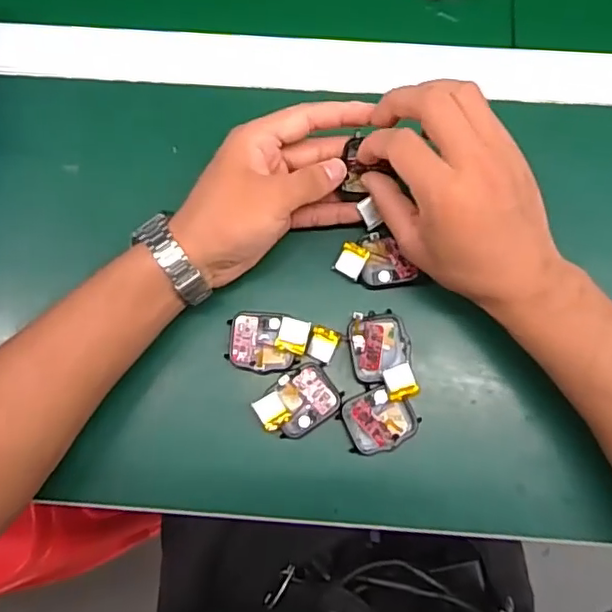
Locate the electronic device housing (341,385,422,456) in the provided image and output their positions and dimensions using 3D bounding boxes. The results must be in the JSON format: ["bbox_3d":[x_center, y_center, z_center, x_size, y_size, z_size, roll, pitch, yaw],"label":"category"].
[{"bbox_3d":[0.048,0.072,0.370,0.045,0.008,0.039,-13,79,-2],"label":"electronic device housing"}]

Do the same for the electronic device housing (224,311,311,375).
[{"bbox_3d":[-0.025,0.024,0.379,0.052,0.013,0.039,3,79,2],"label":"electronic device housing"}]

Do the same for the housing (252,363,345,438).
[{"bbox_3d":[-0.004,0.062,0.370,0.051,0.015,0.037,-34,81,-5],"label":"housing"}]

